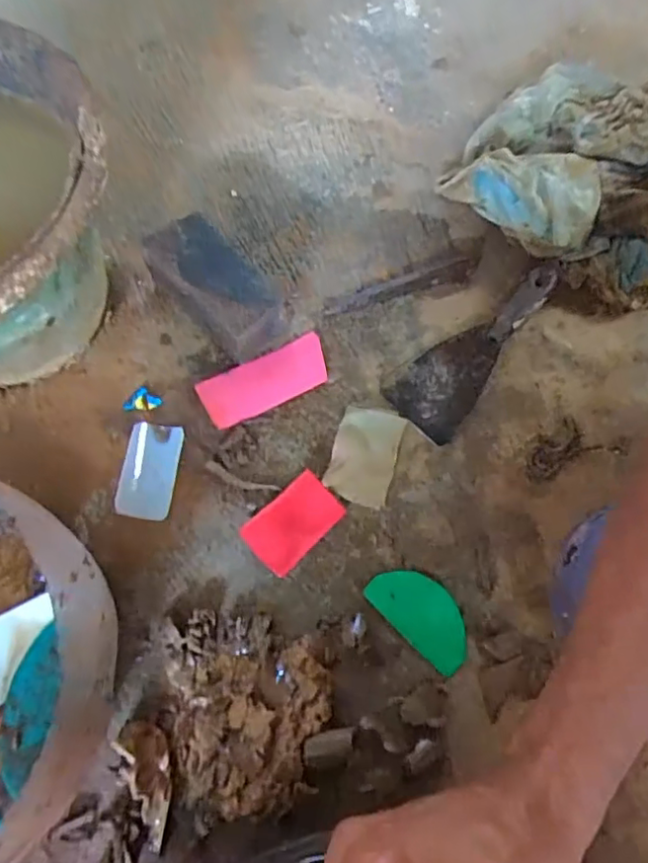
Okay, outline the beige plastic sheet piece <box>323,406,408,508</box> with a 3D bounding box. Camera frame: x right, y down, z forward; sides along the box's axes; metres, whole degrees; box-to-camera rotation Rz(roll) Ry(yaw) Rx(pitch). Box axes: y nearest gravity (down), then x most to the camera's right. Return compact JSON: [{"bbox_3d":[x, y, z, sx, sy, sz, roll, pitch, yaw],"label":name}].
[{"bbox_3d":[0.034,0.018,0.484,0.049,0.012,0.077,16,69,4],"label":"beige plastic sheet piece"}]

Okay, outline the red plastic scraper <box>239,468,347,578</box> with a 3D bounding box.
[{"bbox_3d":[-0.024,0.070,0.464,0.073,0.004,0.047,-41,86,-14],"label":"red plastic scraper"}]

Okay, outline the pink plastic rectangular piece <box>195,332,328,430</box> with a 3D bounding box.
[{"bbox_3d":[-0.048,-0.044,0.505,0.109,0.010,0.048,-26,72,-11],"label":"pink plastic rectangular piece"}]

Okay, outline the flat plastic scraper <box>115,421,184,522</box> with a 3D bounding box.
[{"bbox_3d":[-0.137,0.030,0.476,0.042,0.008,0.077,9,70,-6],"label":"flat plastic scraper"}]

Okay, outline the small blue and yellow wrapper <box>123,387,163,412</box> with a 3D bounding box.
[{"bbox_3d":[-0.150,-0.023,0.498,0.023,0.009,0.023,34,71,11],"label":"small blue and yellow wrapper"}]

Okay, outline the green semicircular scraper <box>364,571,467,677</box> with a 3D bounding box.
[{"bbox_3d":[0.075,0.134,0.447,0.045,0.004,0.083,-42,75,-16],"label":"green semicircular scraper"}]

